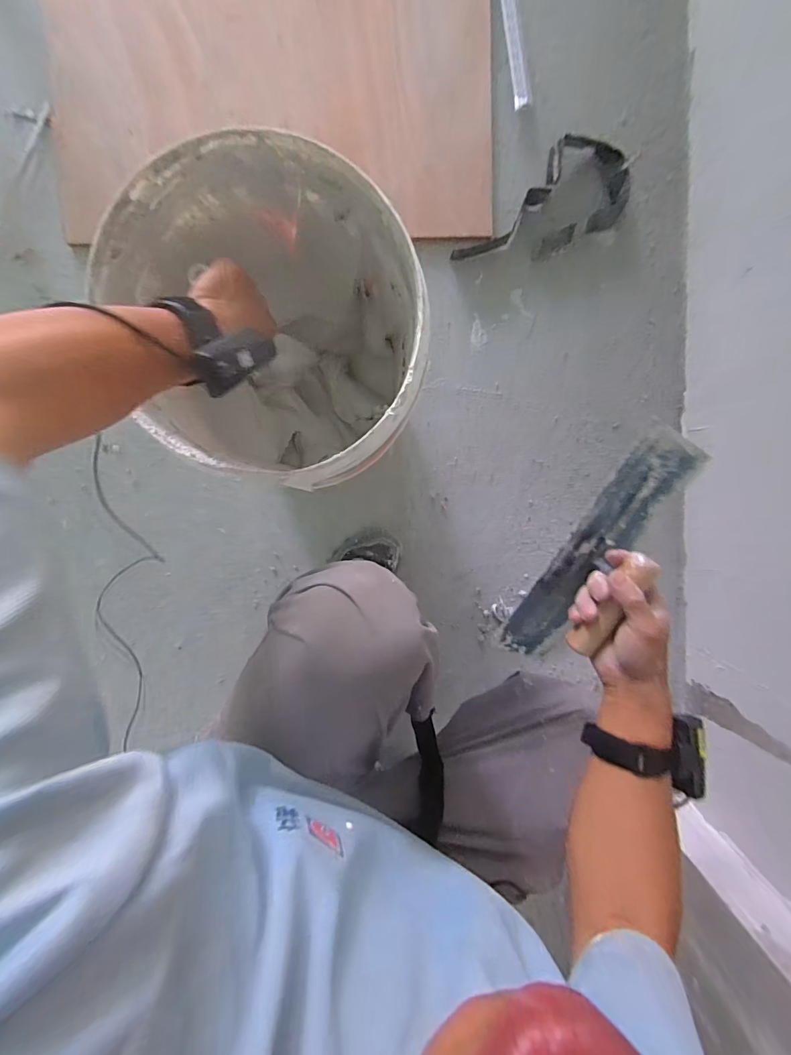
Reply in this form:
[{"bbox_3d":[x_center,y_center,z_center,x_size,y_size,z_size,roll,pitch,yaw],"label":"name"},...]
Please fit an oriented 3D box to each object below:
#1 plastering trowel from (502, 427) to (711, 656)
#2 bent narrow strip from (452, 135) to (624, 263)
[{"bbox_3d":[0.220,0.040,0.442,0.081,0.082,0.290,28,105,-5],"label":"plastering trowel"},{"bbox_3d":[0.239,-0.534,0.700,0.319,0.032,0.143,-26,97,1],"label":"bent narrow strip"}]

